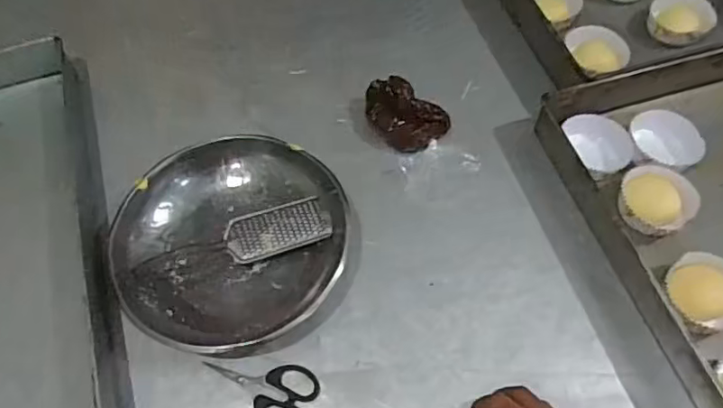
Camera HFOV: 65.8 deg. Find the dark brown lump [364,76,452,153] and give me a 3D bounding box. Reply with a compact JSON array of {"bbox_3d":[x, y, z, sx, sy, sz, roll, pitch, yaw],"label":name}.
[{"bbox_3d":[0.053,-0.118,0.686,0.076,0.046,0.103,-37,68,-18],"label":"dark brown lump"}]

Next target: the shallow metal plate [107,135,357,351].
[{"bbox_3d":[-0.140,0.034,0.608,0.239,0.051,0.227,0,61,0],"label":"shallow metal plate"}]

